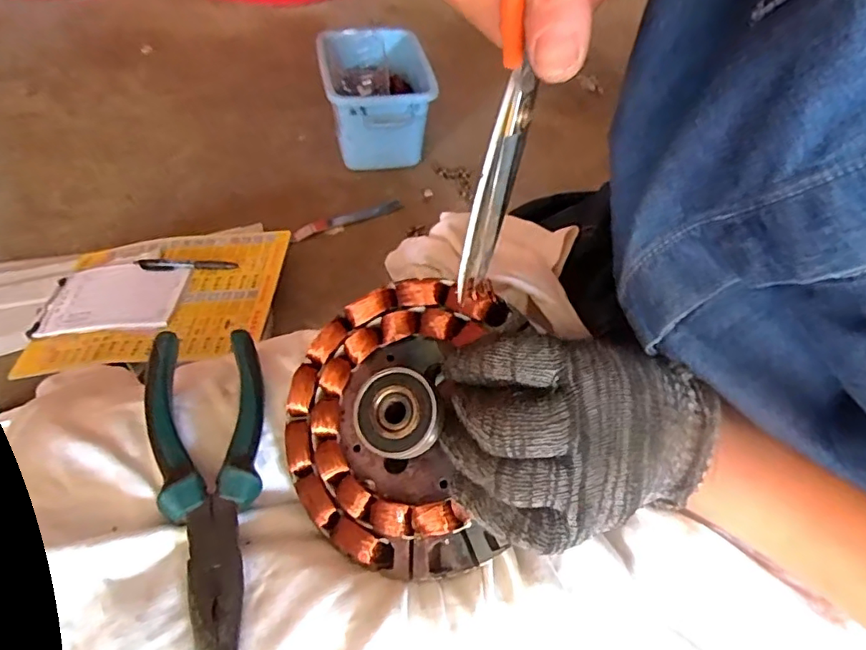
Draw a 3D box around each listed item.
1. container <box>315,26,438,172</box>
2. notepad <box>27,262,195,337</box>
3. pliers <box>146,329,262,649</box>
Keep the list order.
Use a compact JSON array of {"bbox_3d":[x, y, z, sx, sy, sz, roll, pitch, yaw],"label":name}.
[{"bbox_3d":[-0.108,-0.422,1.047,0.192,0.172,0.227,-6,53,-14],"label":"container"},{"bbox_3d":[-0.404,-0.034,0.694,0.186,0.008,0.102,-4,57,6],"label":"notepad"},{"bbox_3d":[-0.105,0.076,0.253,0.051,0.013,0.178,-7,51,-12],"label":"pliers"}]

